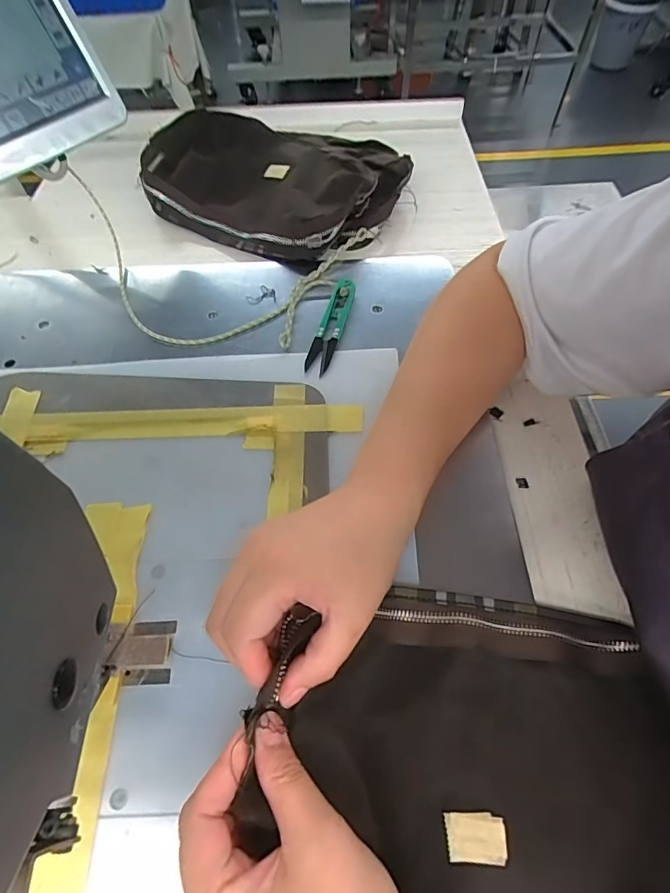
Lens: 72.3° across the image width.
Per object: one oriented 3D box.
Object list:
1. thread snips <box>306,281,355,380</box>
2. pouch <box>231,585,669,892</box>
[{"bbox_3d":[-0.004,-0.107,0.399,0.023,0.012,0.101,13,59,9],"label":"thread snips"},{"bbox_3d":[0.076,0.151,0.223,0.220,0.043,0.156,4,58,3],"label":"pouch"}]

